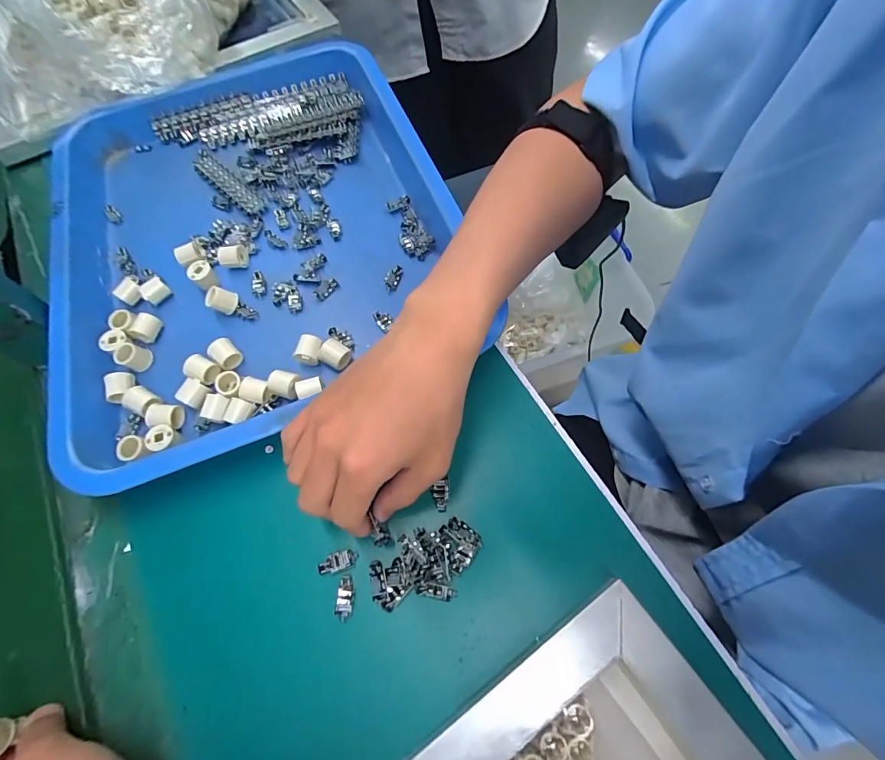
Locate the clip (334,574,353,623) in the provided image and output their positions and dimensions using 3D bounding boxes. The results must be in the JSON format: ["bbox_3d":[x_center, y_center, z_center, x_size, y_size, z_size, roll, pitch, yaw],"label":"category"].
[{"bbox_3d":[-0.064,0.141,0.279,0.010,0.004,0.026,-1,65,4],"label":"clip"}]

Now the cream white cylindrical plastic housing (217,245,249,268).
[{"bbox_3d":[-0.188,-0.110,0.385,0.024,0.013,0.016,-11,65,-1],"label":"cream white cylindrical plastic housing"}]

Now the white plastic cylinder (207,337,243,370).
[{"bbox_3d":[-0.174,-0.020,0.347,0.022,0.019,0.019,39,73,20],"label":"white plastic cylinder"}]

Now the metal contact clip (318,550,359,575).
[{"bbox_3d":[-0.070,0.122,0.288,0.025,0.008,0.012,-16,65,-3],"label":"metal contact clip"}]

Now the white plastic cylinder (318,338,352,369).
[{"bbox_3d":[-0.086,-0.020,0.340,0.022,0.016,0.018,15,67,11],"label":"white plastic cylinder"}]

